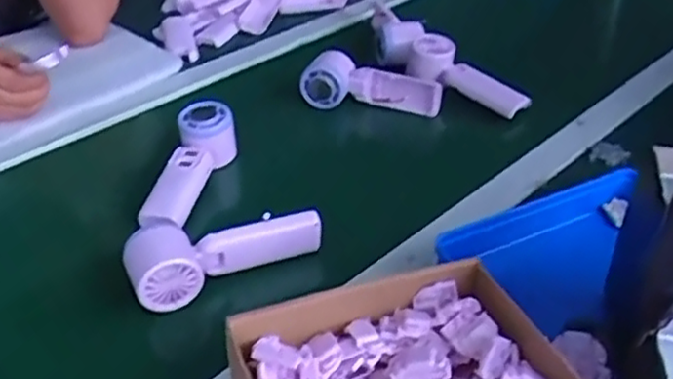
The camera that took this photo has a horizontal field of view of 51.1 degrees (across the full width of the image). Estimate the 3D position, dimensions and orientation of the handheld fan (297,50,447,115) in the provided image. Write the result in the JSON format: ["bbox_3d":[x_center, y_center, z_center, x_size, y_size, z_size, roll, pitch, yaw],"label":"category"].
[{"bbox_3d":[0.043,-0.129,0.864,0.169,0.048,0.057,8,37,12],"label":"handheld fan"}]

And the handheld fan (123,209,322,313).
[{"bbox_3d":[-0.100,0.049,0.614,0.161,0.041,0.059,-19,40,-22],"label":"handheld fan"}]

